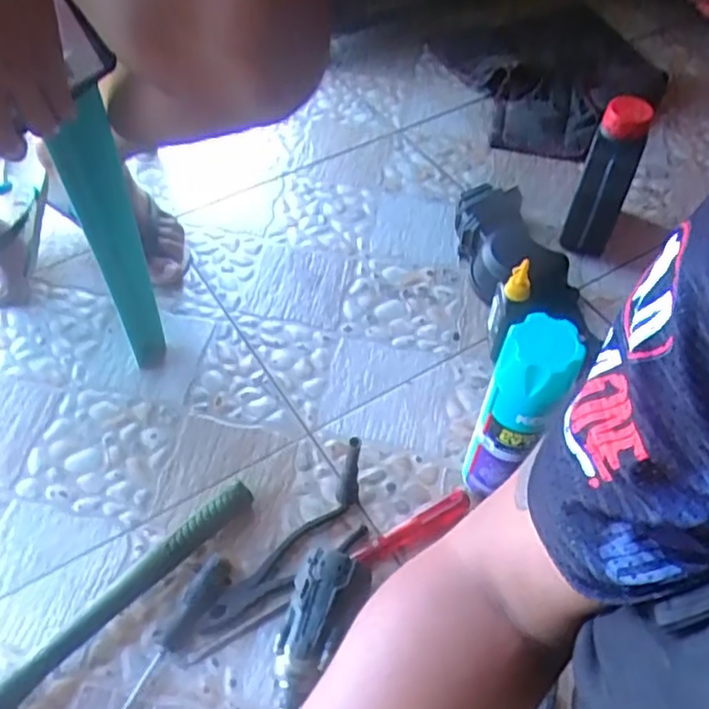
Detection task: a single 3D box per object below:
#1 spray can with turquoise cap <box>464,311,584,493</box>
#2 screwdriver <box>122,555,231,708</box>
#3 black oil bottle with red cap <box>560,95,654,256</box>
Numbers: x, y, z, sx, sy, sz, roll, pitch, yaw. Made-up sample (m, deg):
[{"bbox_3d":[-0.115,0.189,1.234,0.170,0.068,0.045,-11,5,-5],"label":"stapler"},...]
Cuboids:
[{"bbox_3d":[0.148,0.054,0.639,0.059,0.220,0.059,1,54,-1],"label":"spray can with turquoise cap"},{"bbox_3d":[-0.179,0.282,0.622,0.026,0.026,0.225,24,57,15],"label":"screwdriver"},{"bbox_3d":[0.318,-0.213,0.887,0.066,0.187,0.070,19,56,12],"label":"black oil bottle with red cap"}]

